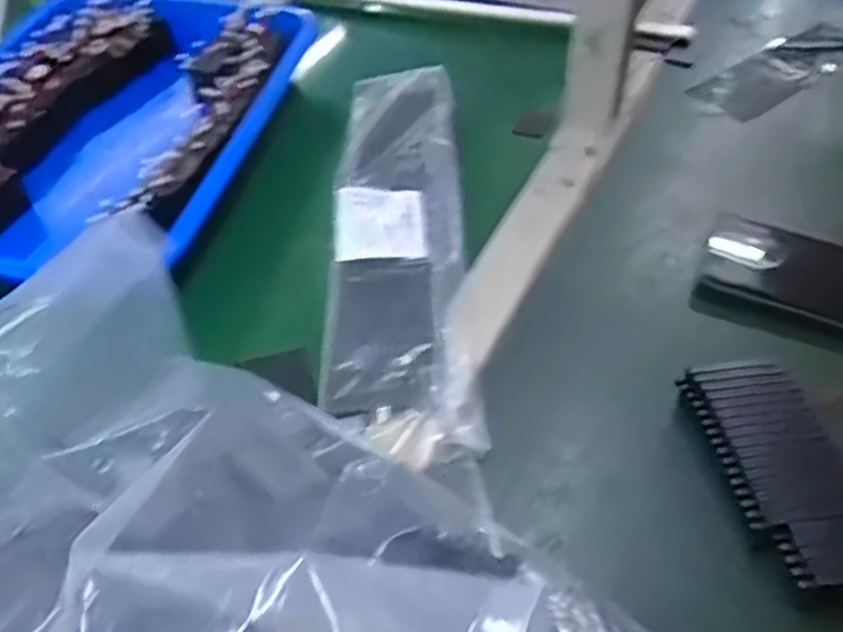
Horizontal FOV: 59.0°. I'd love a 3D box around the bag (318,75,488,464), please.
[{"bbox_3d":[-0.017,-0.065,0.534,0.091,0.021,0.368,-2,47,-1],"label":"bag"}]

